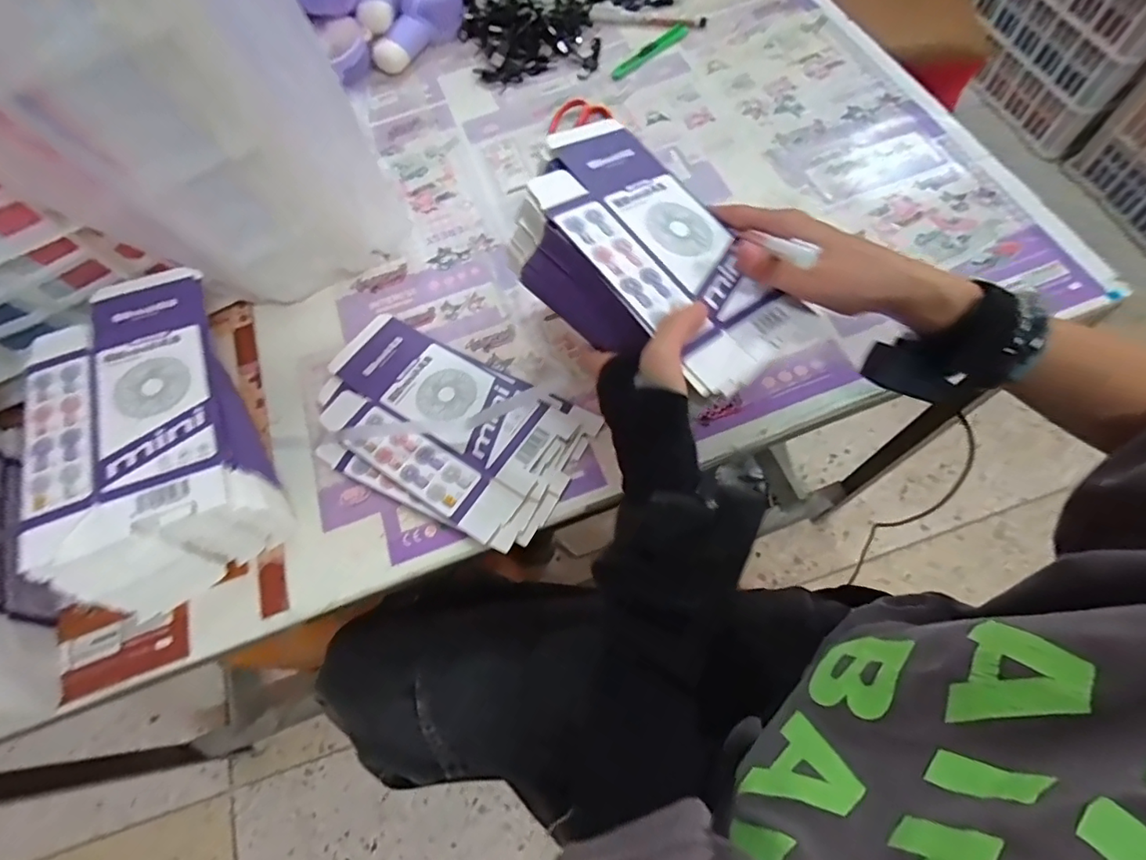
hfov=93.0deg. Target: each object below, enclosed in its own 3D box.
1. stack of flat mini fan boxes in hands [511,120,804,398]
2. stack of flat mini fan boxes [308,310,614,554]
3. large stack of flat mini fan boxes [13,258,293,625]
[{"bbox_3d":[0.052,-0.125,0.404,0.134,0.063,0.234,-34,77,-29],"label":"stack of flat mini fan boxes in hands"},{"bbox_3d":[-0.112,-0.006,0.451,0.235,0.019,0.136,27,70,15],"label":"stack of flat mini fan boxes"},{"bbox_3d":[-0.315,0.000,0.416,0.127,0.091,0.237,-24,66,-7],"label":"large stack of flat mini fan boxes"}]

